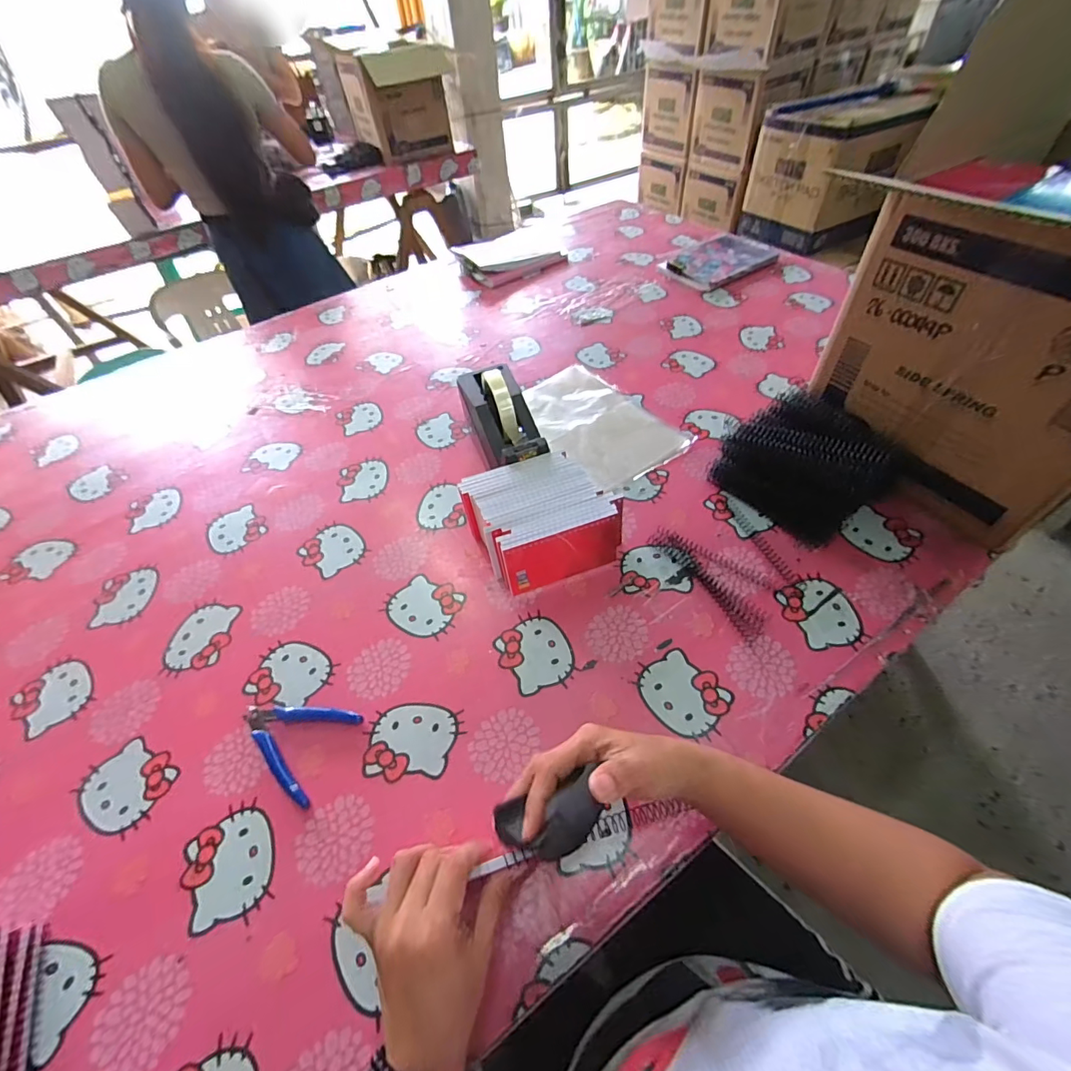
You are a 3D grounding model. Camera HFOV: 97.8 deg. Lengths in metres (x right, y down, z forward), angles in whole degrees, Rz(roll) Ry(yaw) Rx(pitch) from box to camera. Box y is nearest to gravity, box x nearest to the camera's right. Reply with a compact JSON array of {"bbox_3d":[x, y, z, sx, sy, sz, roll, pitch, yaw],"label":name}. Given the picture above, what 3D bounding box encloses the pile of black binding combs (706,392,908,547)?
[{"bbox_3d":[0.339,-0.091,0.577,0.162,0.087,0.154,-29,55,-16],"label":"pile of black binding combs"}]

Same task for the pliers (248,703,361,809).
[{"bbox_3d":[-0.237,0.194,0.455,0.109,0.010,0.084,19,56,19],"label":"pliers"}]

